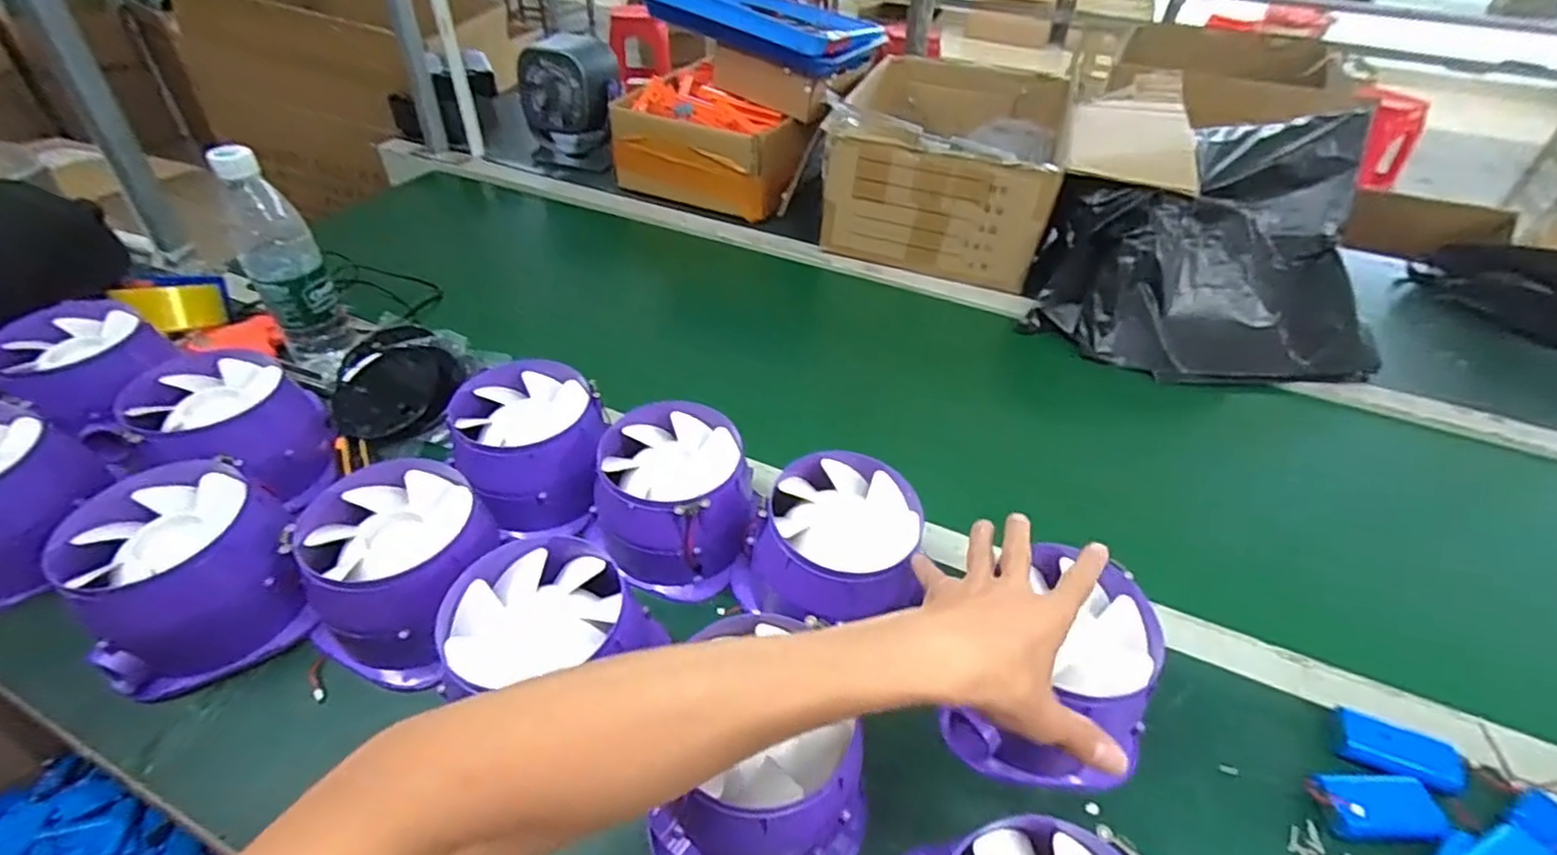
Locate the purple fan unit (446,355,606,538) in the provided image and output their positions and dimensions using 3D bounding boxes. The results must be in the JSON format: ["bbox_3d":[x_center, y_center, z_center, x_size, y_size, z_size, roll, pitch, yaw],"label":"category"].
[{"bbox_3d":[-0.215,0.019,0.596,0.124,0.083,0.151,-13,45,-16],"label":"purple fan unit"}]

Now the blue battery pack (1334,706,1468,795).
[{"bbox_3d":[0.430,0.224,0.463,0.074,0.017,0.035,20,45,18],"label":"blue battery pack"}]

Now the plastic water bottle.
[{"bbox_3d":[-0.508,-0.170,0.691,0.065,0.215,0.060,-29,51,-30],"label":"plastic water bottle"}]

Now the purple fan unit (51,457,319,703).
[{"bbox_3d":[-0.423,0.104,0.490,0.131,0.095,0.128,-28,51,-29],"label":"purple fan unit"}]

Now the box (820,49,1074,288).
[{"bbox_3d":[0.260,-0.420,1.021,0.302,0.170,0.450,14,44,12],"label":"box"}]

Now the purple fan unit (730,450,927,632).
[{"bbox_3d":[0.048,0.099,0.525,0.125,0.093,0.131,2,42,-1],"label":"purple fan unit"}]

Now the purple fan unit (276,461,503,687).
[{"bbox_3d":[-0.277,0.101,0.500,0.129,0.096,0.129,2,42,-1],"label":"purple fan unit"}]

